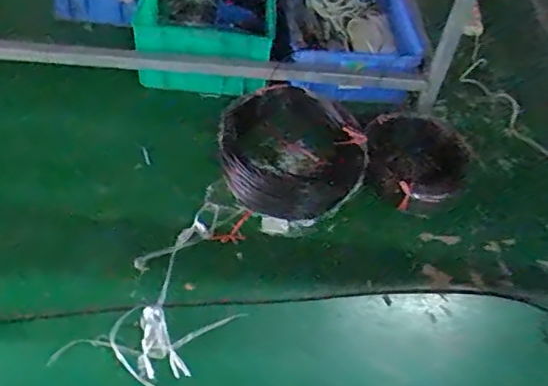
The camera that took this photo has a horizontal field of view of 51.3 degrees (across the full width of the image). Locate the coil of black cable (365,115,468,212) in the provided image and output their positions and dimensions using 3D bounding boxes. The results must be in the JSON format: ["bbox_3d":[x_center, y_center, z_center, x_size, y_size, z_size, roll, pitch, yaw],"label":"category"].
[{"bbox_3d":[0.365,-0.103,1.528,0.278,0.075,0.326,-25,49,9],"label":"coil of black cable"}]

